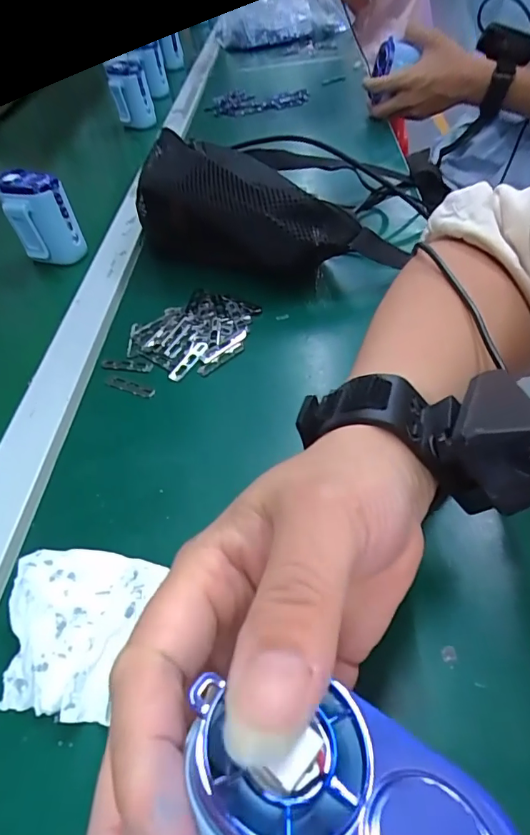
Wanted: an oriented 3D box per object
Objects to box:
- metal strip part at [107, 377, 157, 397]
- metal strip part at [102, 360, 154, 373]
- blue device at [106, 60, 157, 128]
[{"bbox_3d":[-0.102,-0.023,0.360,0.044,0.004,0.010,17,52,21],"label":"metal strip part"},{"bbox_3d":[-0.108,-0.041,0.377,0.042,0.004,0.010,8,49,14],"label":"metal strip part"},{"bbox_3d":[-0.218,-0.526,0.782,0.063,0.082,0.061,-14,48,-6],"label":"blue device"}]

